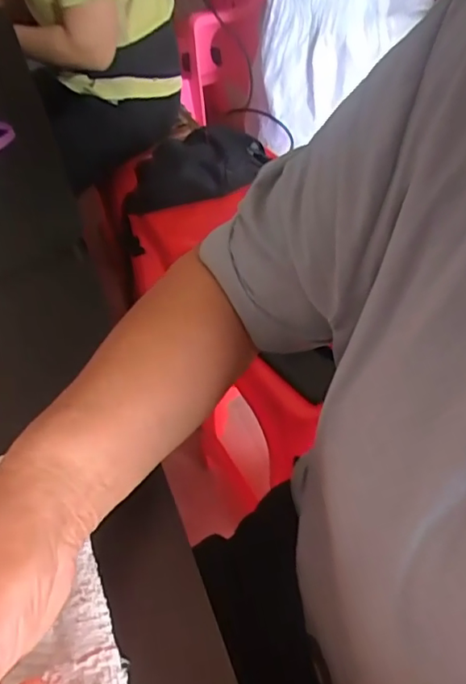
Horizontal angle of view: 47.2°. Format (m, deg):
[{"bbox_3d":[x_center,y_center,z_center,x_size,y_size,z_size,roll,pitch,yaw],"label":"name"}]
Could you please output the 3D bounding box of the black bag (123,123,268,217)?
[{"bbox_3d":[-0.073,-0.323,0.980,0.260,0.097,0.127,-9,48,0],"label":"black bag"}]

